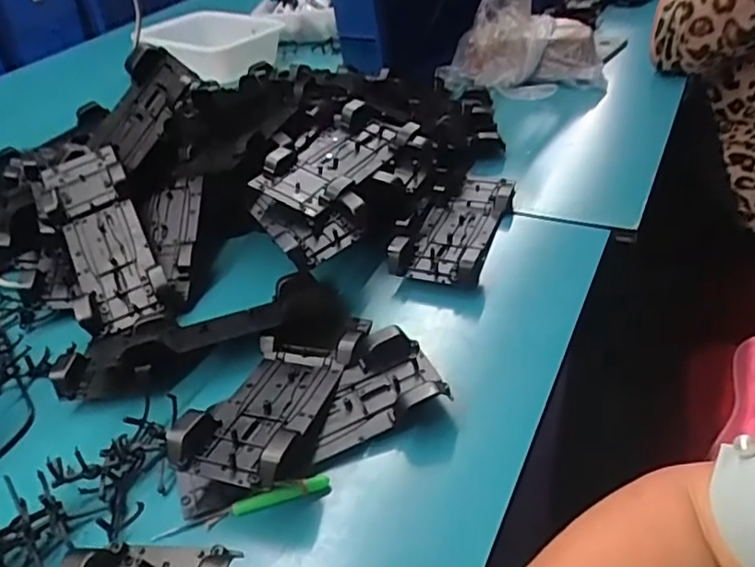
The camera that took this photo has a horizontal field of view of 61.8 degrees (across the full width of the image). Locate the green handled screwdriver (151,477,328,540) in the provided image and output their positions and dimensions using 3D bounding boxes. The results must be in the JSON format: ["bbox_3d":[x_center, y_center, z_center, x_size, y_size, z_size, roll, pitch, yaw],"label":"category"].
[{"bbox_3d":[-0.086,0.147,0.411,0.112,0.014,0.010,-15,38,-10],"label":"green handled screwdriver"}]

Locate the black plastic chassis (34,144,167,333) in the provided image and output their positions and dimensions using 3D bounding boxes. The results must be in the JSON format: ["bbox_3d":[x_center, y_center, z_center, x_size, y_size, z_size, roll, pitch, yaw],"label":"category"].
[{"bbox_3d":[-0.259,-0.047,0.585,0.076,0.032,0.200,-22,68,-19],"label":"black plastic chassis"}]

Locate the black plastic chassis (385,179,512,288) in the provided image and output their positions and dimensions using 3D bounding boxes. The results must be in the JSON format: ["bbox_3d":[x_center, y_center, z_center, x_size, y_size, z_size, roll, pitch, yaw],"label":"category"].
[{"bbox_3d":[0.082,-0.064,0.641,0.077,0.033,0.203,10,41,21],"label":"black plastic chassis"}]

